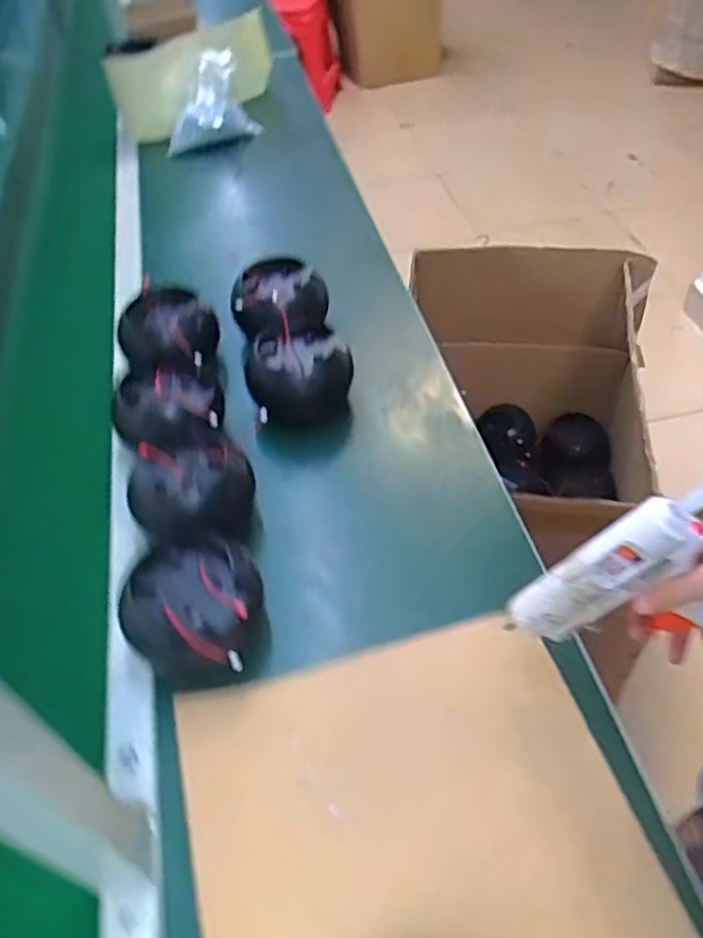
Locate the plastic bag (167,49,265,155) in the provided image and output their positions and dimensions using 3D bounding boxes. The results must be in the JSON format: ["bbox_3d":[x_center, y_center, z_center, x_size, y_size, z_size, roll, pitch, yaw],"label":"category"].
[{"bbox_3d":[-0.297,-0.731,1.396,0.194,0.132,0.117,-30,54,-20],"label":"plastic bag"}]

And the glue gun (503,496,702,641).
[{"bbox_3d":[0.225,0.082,0.525,0.211,0.134,0.040,1,32,24],"label":"glue gun"}]

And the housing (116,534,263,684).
[{"bbox_3d":[-0.137,0.122,0.634,0.127,0.058,0.120,12,52,13],"label":"housing"}]

